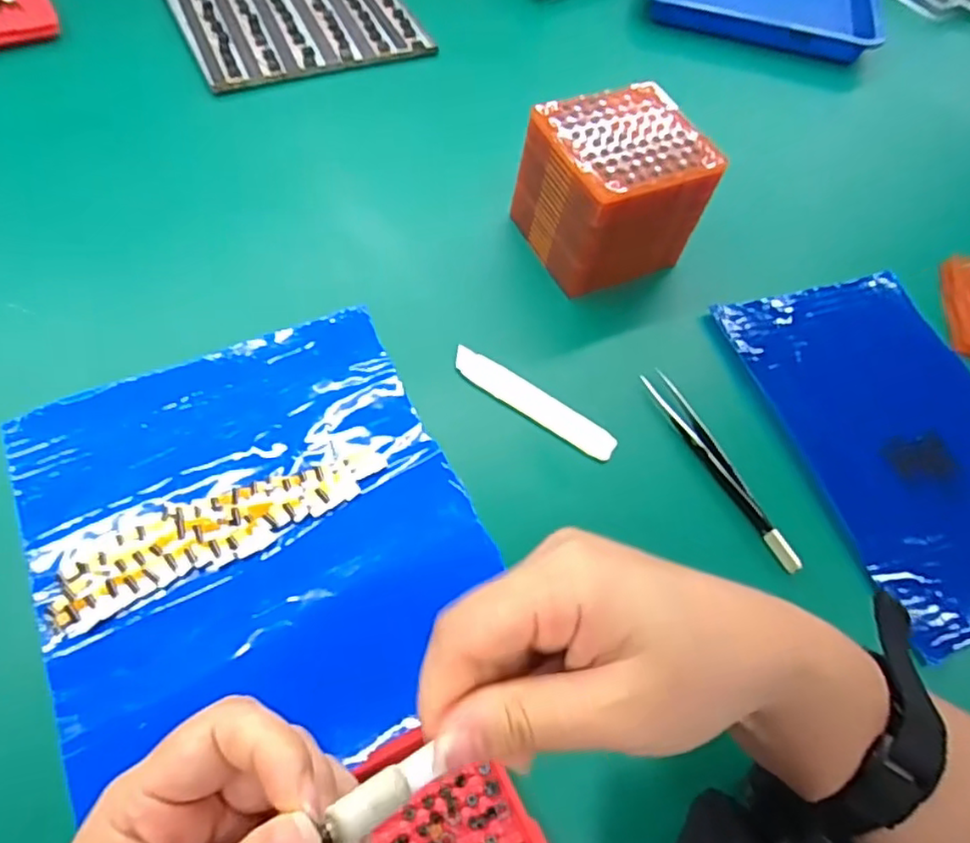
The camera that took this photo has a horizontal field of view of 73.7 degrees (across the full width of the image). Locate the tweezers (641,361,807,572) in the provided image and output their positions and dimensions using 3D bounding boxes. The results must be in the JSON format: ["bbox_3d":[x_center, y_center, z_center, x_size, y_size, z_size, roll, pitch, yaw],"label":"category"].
[{"bbox_3d":[0.124,0.024,0.349,0.014,0.012,0.129,-19,62,-16],"label":"tweezers"}]

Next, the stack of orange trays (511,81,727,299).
[{"bbox_3d":[0.079,-0.143,0.400,0.090,0.076,0.081,-21,62,-17],"label":"stack of orange trays"}]

